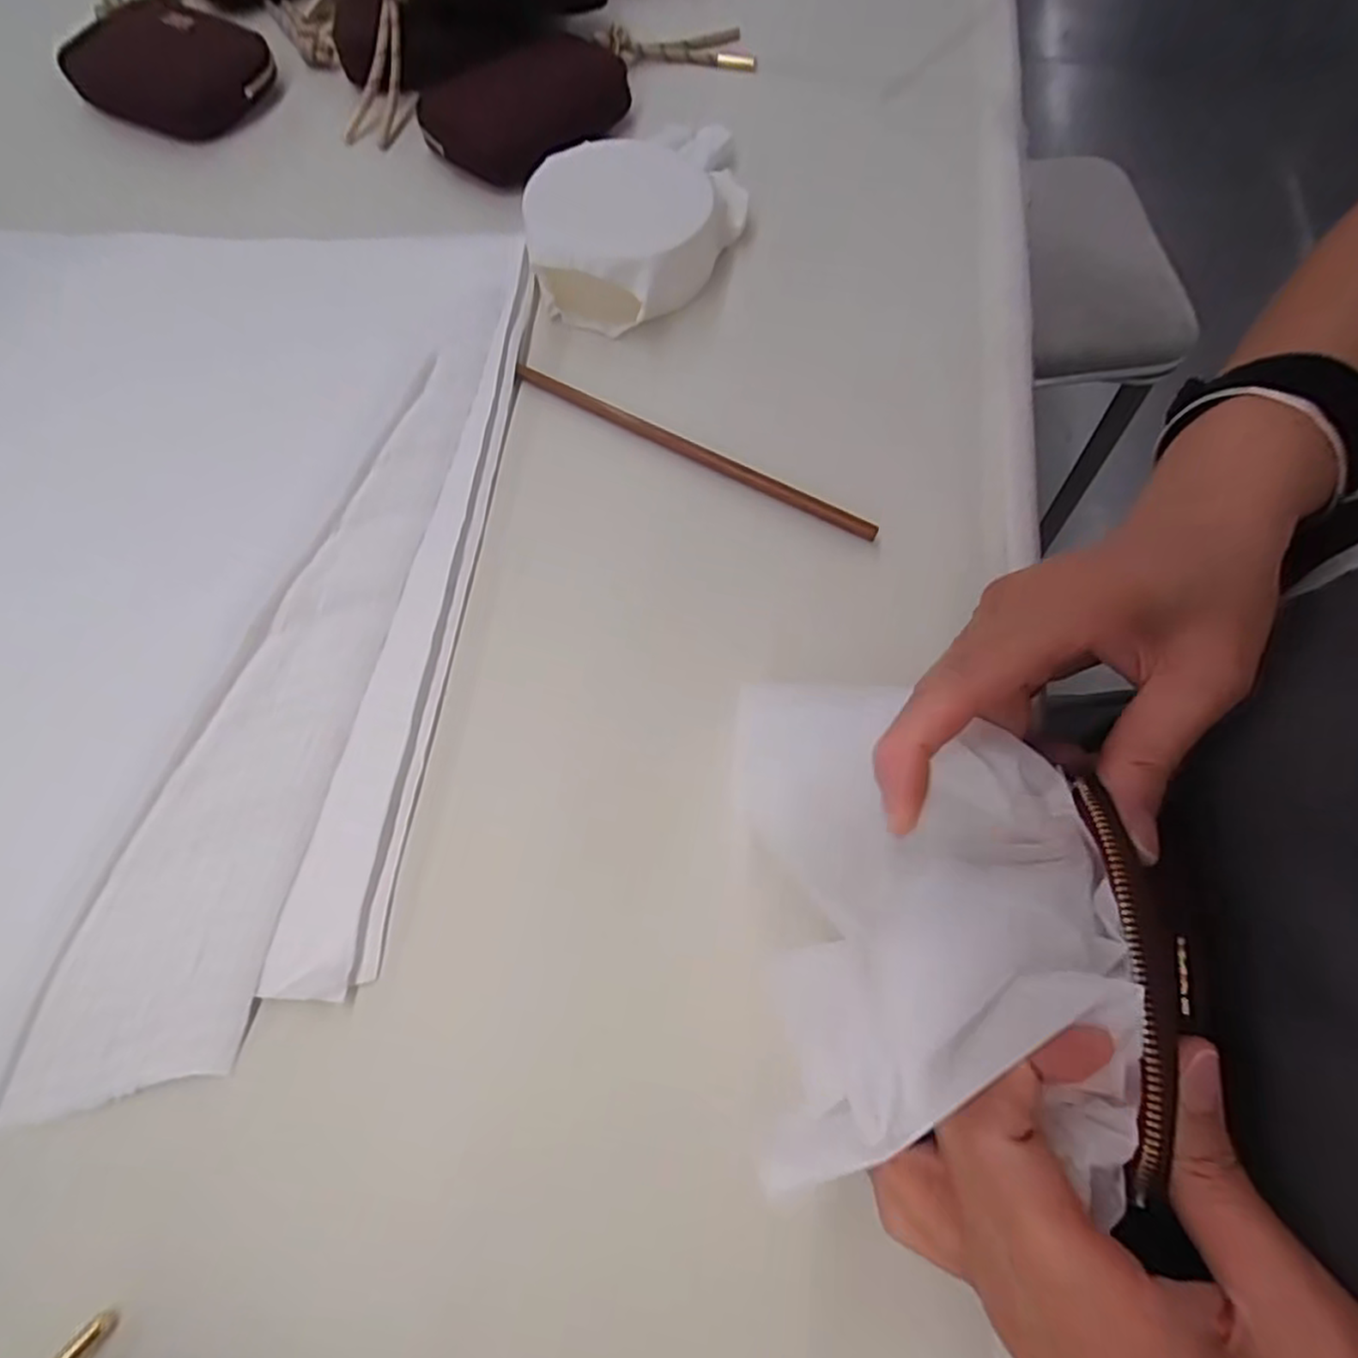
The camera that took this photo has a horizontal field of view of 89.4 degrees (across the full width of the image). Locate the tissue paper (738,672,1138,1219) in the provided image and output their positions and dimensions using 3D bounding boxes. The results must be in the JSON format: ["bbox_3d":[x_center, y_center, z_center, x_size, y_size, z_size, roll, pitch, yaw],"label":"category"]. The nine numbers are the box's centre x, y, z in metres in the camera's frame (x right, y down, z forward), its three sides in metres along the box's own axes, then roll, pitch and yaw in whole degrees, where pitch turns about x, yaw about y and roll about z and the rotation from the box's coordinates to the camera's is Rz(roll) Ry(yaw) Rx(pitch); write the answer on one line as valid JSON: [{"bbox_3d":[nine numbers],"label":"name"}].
[{"bbox_3d":[0.066,0.054,0.178,0.099,0.045,0.122,2,68,3],"label":"tissue paper"}]

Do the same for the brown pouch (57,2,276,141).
[{"bbox_3d":[-0.305,-0.372,0.417,0.109,0.029,0.076,22,70,10],"label":"brown pouch"}]

